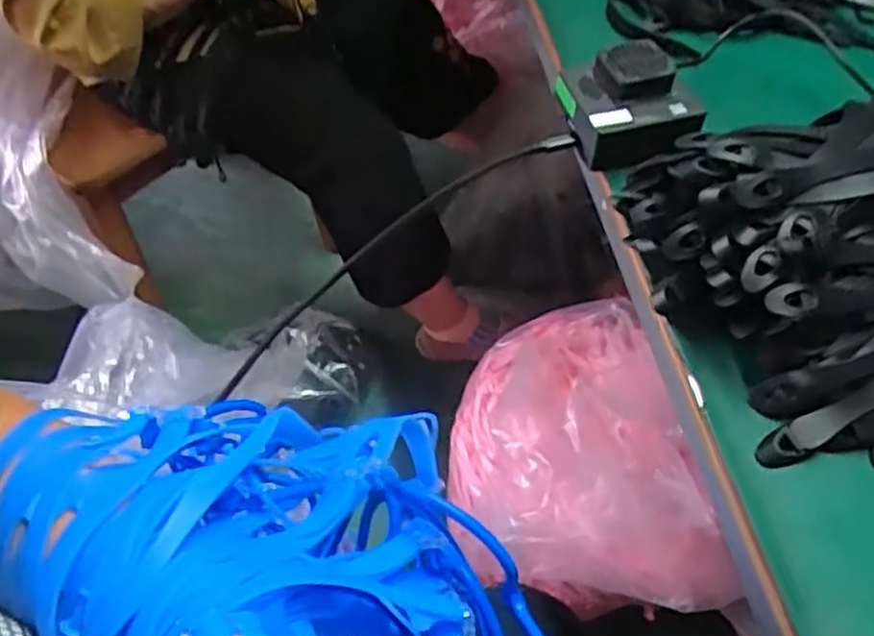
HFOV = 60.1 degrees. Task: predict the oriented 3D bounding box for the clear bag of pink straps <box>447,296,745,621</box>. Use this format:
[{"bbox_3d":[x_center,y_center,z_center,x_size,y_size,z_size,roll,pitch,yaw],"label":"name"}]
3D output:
[{"bbox_3d":[0.144,0.163,0.910,0.280,0.249,0.396,-5,53,-5],"label":"clear bag of pink straps"}]

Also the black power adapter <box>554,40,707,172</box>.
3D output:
[{"bbox_3d":[0.123,-0.139,0.483,0.077,0.039,0.077,-12,54,-10],"label":"black power adapter"}]

